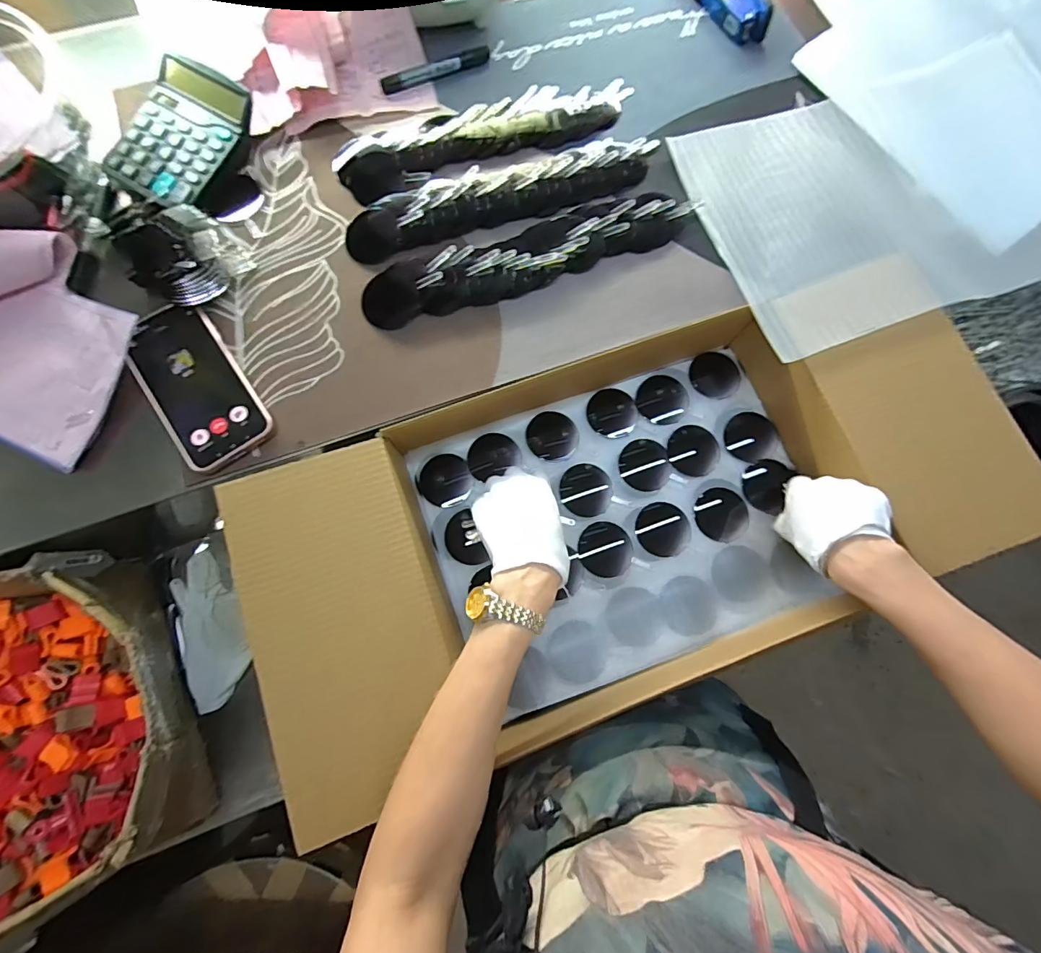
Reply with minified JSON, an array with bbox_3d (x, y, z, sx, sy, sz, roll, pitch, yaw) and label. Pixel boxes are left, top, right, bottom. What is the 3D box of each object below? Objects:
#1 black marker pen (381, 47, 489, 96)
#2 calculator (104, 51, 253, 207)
[{"bbox_3d":[-0.096,-0.471,0.526,0.132,0.013,0.017,-27,77,-7],"label":"black marker pen"},{"bbox_3d":[-0.360,-0.357,0.474,0.124,0.052,0.136,32,78,7],"label":"calculator"}]

